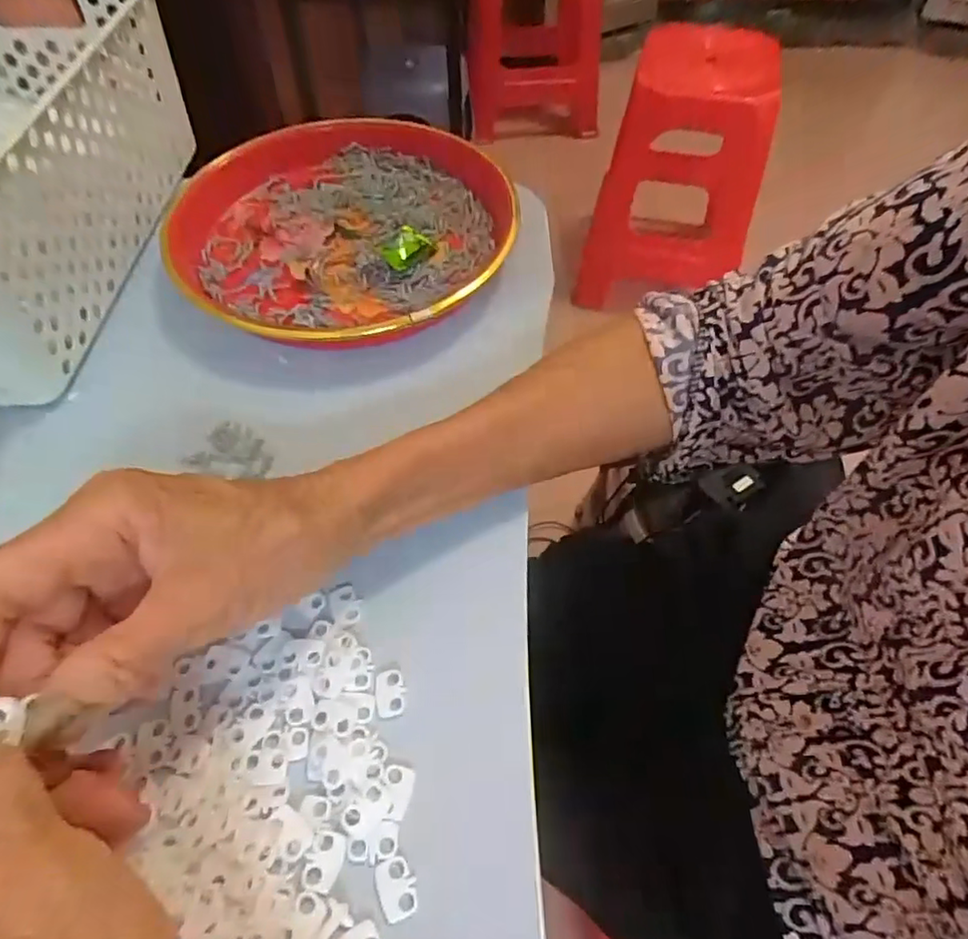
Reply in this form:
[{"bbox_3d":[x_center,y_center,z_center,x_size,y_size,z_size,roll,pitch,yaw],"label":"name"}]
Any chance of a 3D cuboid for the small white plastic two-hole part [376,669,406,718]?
[{"bbox_3d":[-0.038,0.091,0.247,0.012,0.004,0.018,-6,57,-5],"label":"small white plastic two-hole part"}]

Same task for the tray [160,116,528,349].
[{"bbox_3d":[-0.092,-0.156,0.395,0.212,0.035,0.215,1,56,-1],"label":"tray"}]

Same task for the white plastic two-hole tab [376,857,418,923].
[{"bbox_3d":[-0.030,0.144,0.209,0.012,0.004,0.018,-18,58,-13],"label":"white plastic two-hole tab"}]

